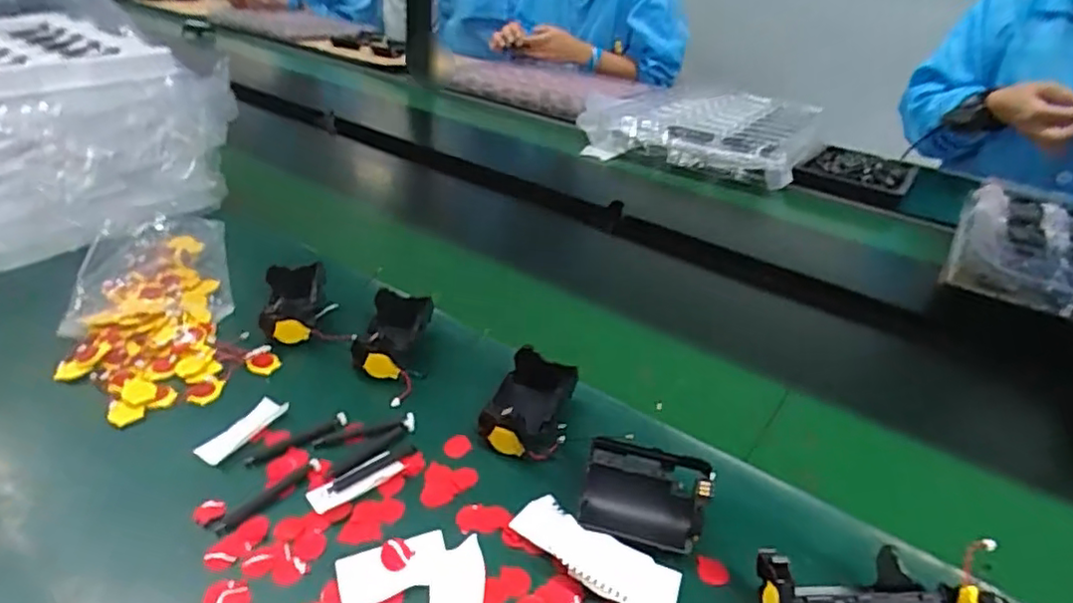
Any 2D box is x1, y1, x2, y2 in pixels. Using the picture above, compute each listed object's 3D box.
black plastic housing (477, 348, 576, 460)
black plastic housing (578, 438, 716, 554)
[{"bbox_3d":[-0.004,0.066,0.426,0.055,0.036,0.078,11,34,10],"label":"black plastic housing"},{"bbox_3d":[0.062,0.110,0.363,0.068,0.034,0.053,11,30,11],"label":"black plastic housing"}]

